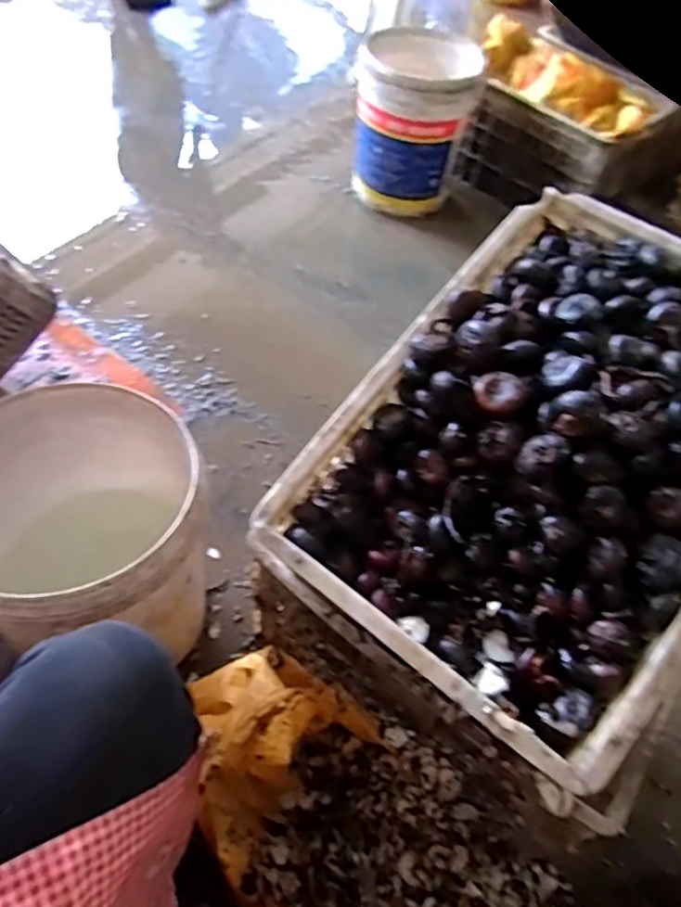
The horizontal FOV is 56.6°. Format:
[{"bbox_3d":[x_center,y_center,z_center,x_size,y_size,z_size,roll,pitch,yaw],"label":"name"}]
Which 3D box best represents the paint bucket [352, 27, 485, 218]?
[{"bbox_3d":[0.195,-0.897,1.728,0.292,0.385,0.303,3,53,-4],"label":"paint bucket"}]

